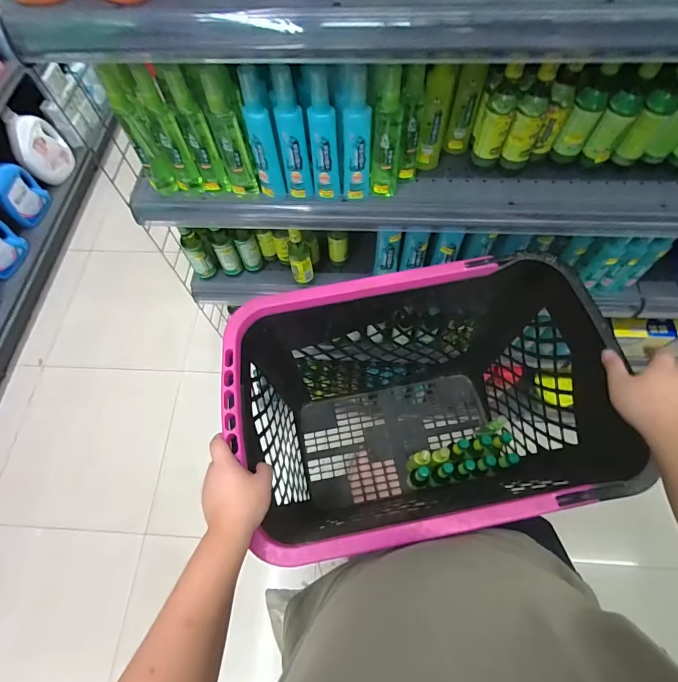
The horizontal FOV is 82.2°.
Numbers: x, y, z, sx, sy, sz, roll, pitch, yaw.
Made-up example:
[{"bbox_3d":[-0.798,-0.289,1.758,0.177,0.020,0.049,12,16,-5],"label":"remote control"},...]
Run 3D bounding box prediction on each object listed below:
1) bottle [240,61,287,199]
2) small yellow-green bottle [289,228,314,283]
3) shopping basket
[{"bbox_3d":[-0.099,-0.257,0.499,0.032,0.166,0.028,-17,65,-5],"label":"bottle"},{"bbox_3d":[-0.072,-0.156,0.718,0.042,0.121,0.038,-12,65,-3],"label":"small yellow-green bottle"},{"bbox_3d":[0.126,0.142,0.755,0.545,0.455,0.382,-17,65,-5],"label":"shopping basket"}]

